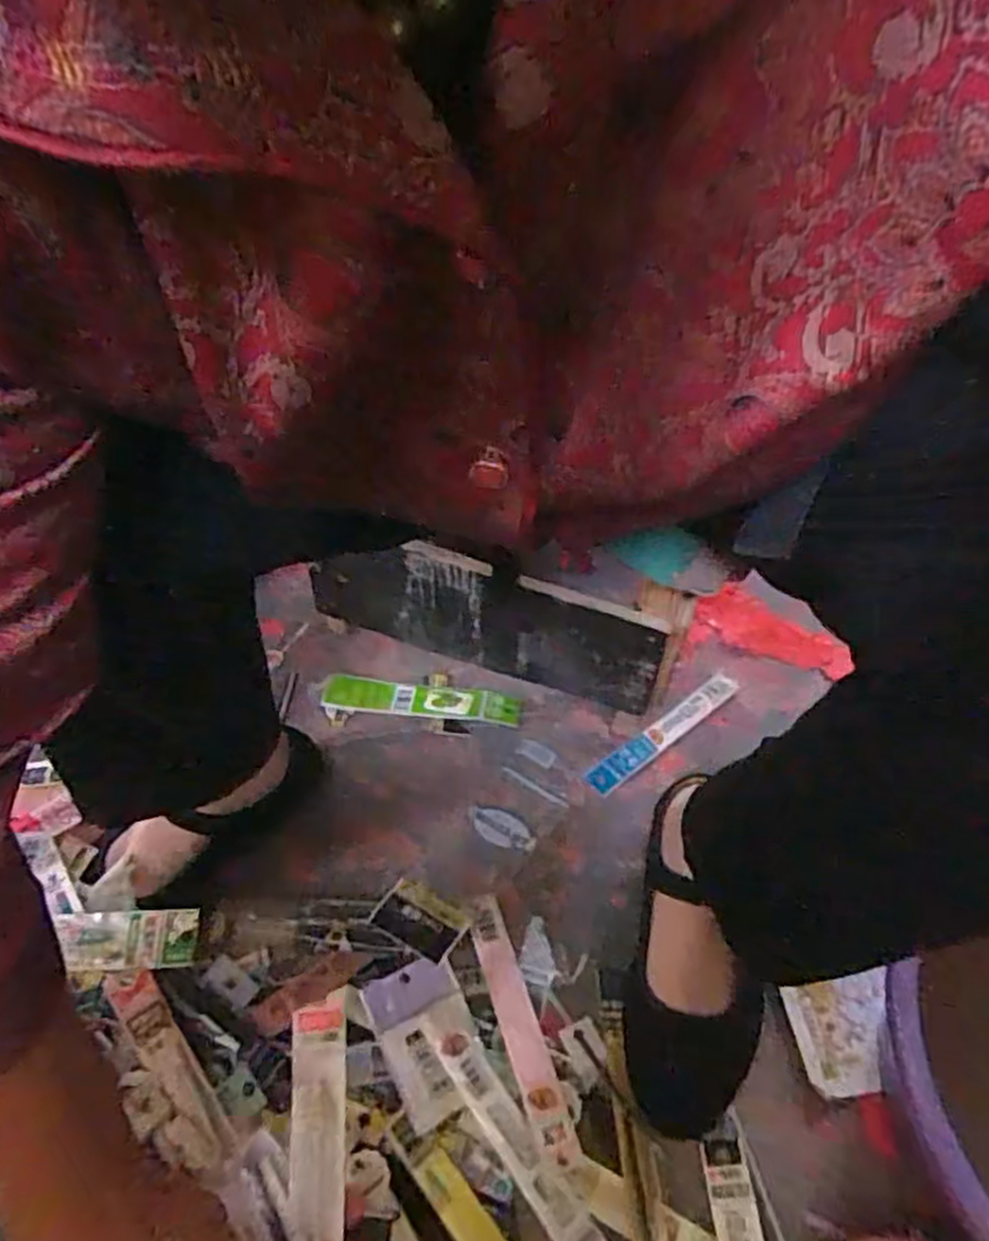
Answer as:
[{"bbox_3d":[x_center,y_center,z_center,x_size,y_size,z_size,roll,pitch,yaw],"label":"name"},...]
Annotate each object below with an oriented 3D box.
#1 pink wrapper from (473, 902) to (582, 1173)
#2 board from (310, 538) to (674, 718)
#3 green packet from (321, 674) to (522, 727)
[{"bbox_3d":[0.017,0.266,0.504,0.023,0.011,0.165,-13,52,-14],"label":"pink wrapper"},{"bbox_3d":[-0.013,-0.002,0.608,0.289,0.121,0.015,17,50,10],"label":"board"},{"bbox_3d":[-0.065,0.069,0.674,0.176,0.011,0.035,7,49,2],"label":"green packet"}]

